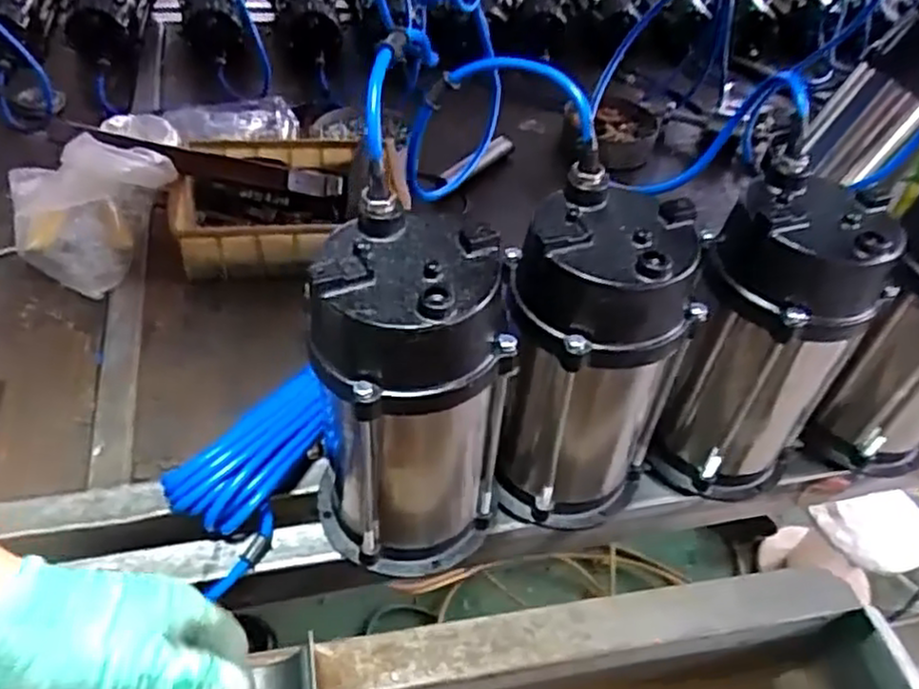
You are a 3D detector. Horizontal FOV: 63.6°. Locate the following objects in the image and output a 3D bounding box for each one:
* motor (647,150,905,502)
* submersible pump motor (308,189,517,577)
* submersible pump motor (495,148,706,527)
[{"bbox_3d":[0.237,0.002,0.585,0.123,0.248,0.121,29,49,20],"label":"motor"},{"bbox_3d":[-0.035,0.046,0.512,0.130,0.258,0.115,3,45,-4],"label":"submersible pump motor"},{"bbox_3d":[0.089,0.020,0.556,0.112,0.259,0.127,-31,56,-31],"label":"submersible pump motor"}]

